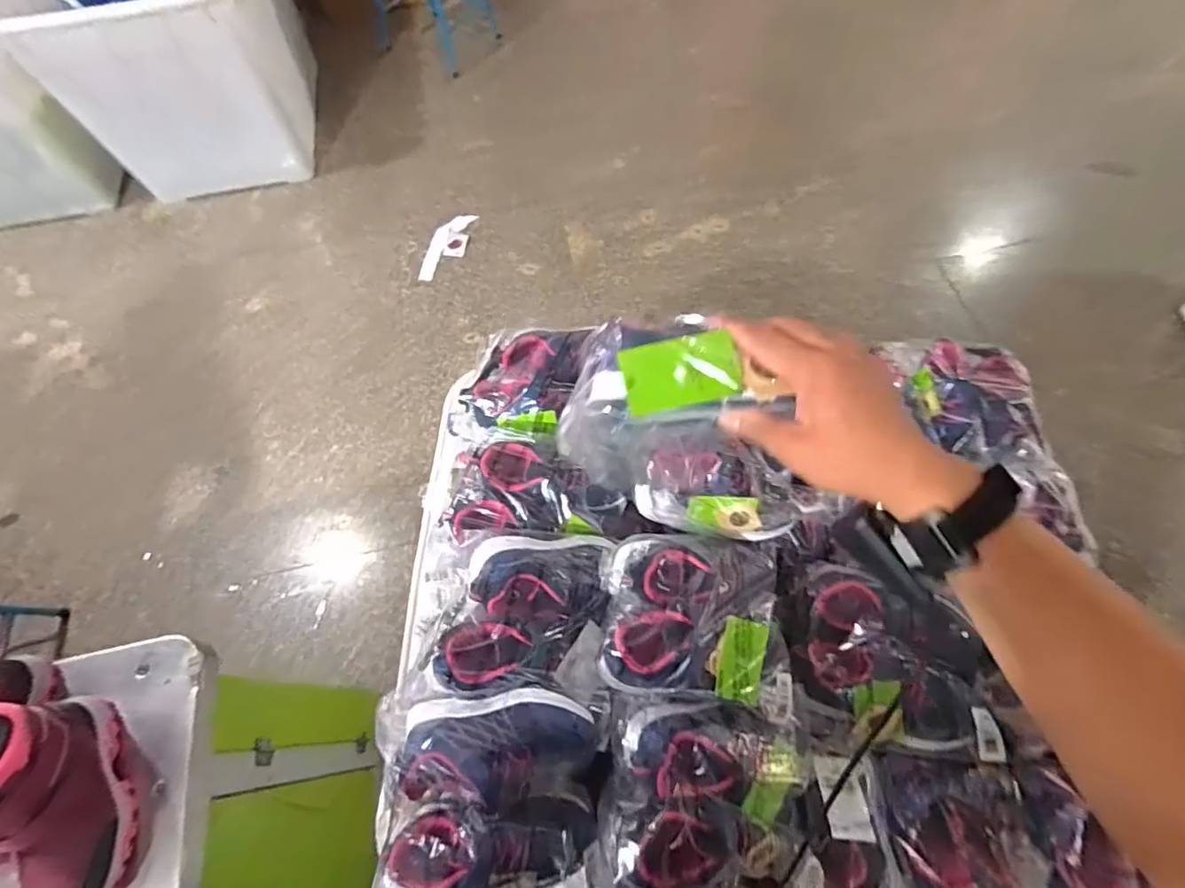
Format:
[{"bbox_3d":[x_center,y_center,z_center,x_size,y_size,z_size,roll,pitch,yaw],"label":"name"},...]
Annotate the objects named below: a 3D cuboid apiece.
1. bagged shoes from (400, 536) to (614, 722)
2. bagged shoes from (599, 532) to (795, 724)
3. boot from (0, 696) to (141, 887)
[{"bbox_3d":[-0.082,0.176,0.583,0.184,0.071,0.184,4,65,4],"label":"bagged shoes"},{"bbox_3d":[0.117,0.184,0.608,0.212,0.108,0.186,8,65,6],"label":"bagged shoes"},{"bbox_3d":[-0.566,0.378,0.577,0.087,0.152,0.221,-25,66,-9],"label":"boot"}]

